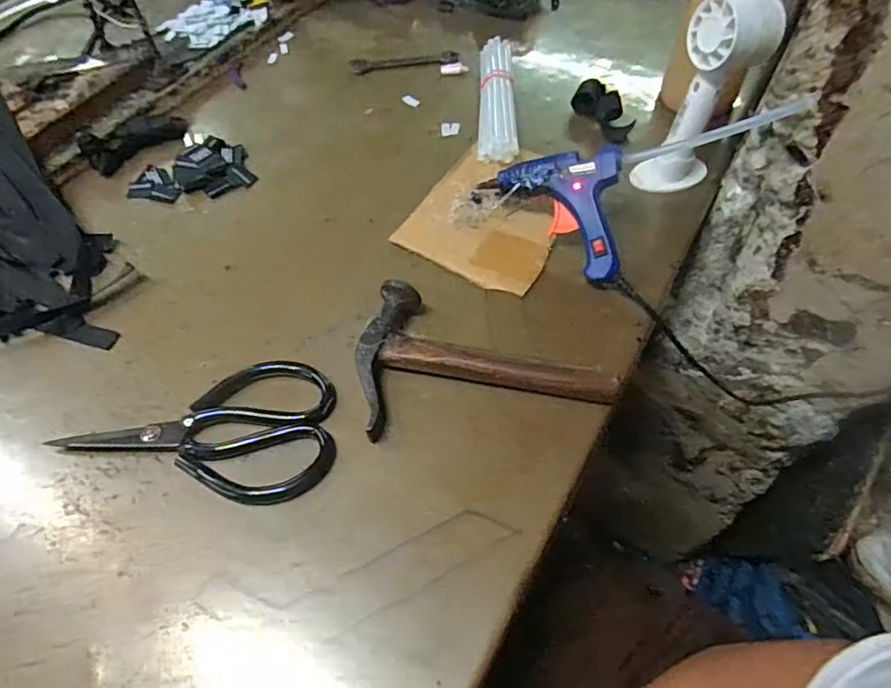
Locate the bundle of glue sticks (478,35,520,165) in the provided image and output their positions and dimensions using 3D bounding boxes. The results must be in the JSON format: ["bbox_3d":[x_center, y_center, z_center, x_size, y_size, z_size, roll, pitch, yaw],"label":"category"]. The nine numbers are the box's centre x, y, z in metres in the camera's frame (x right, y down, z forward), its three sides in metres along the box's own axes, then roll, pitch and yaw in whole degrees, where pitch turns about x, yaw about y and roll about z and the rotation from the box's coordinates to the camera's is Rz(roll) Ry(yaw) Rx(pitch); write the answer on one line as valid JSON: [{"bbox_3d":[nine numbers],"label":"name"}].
[{"bbox_3d":[0.053,-0.250,0.590,0.037,0.029,0.187,2,57,1],"label":"bundle of glue sticks"}]

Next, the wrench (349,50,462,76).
[{"bbox_3d":[-0.045,-0.321,0.658,0.121,0.007,0.031,-5,57,-3],"label":"wrench"}]

